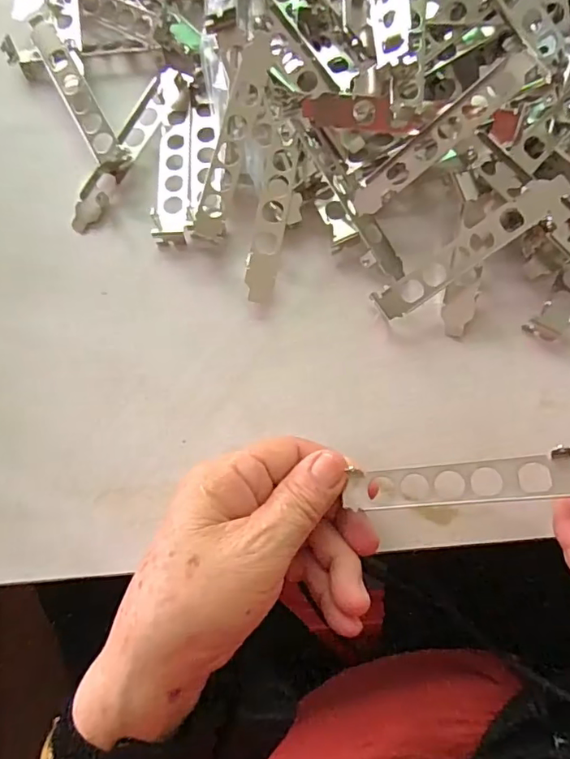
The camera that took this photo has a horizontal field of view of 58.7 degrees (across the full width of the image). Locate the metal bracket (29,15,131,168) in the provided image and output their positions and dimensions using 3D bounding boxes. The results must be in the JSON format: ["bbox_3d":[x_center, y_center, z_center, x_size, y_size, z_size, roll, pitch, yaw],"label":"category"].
[{"bbox_3d":[-0.133,-0.182,0.324,0.020,0.018,0.120,-32,80,-3],"label":"metal bracket"}]

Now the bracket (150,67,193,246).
[{"bbox_3d":[-0.069,-0.140,0.315,0.023,0.018,0.109,0,80,3],"label":"bracket"}]

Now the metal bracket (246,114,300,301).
[{"bbox_3d":[-0.007,-0.098,0.299,0.019,0.005,0.105,12,90,-6],"label":"metal bracket"}]

